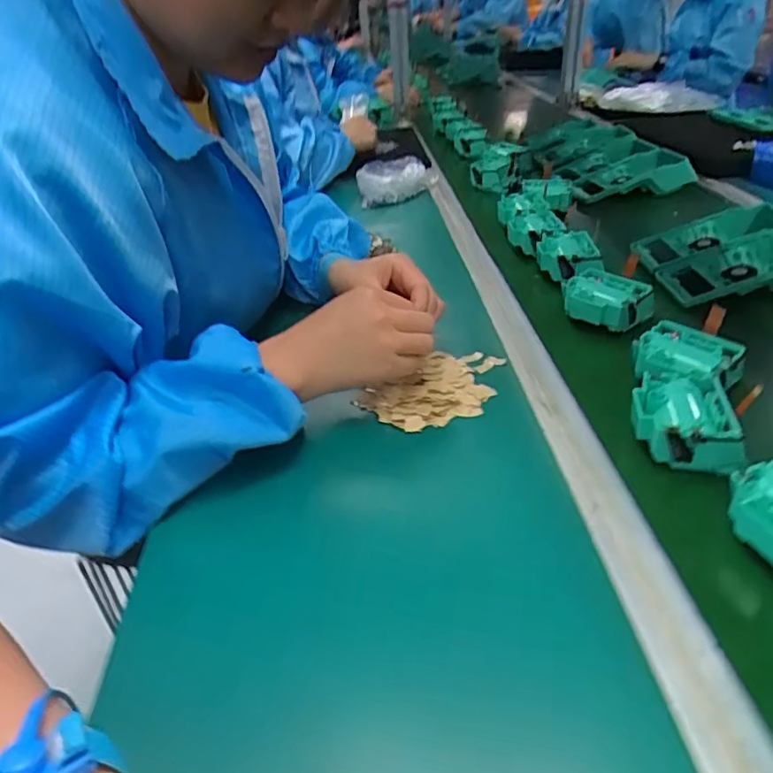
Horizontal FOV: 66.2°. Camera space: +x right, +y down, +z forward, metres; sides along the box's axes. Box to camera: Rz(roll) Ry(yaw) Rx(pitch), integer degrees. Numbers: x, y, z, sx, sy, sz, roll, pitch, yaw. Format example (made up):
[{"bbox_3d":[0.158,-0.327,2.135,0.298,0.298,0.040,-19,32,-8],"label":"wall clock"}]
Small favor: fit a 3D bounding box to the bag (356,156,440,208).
[{"bbox_3d":[0.019,-0.360,1.042,0.136,0.055,0.142,-10,34,1],"label":"bag"}]

